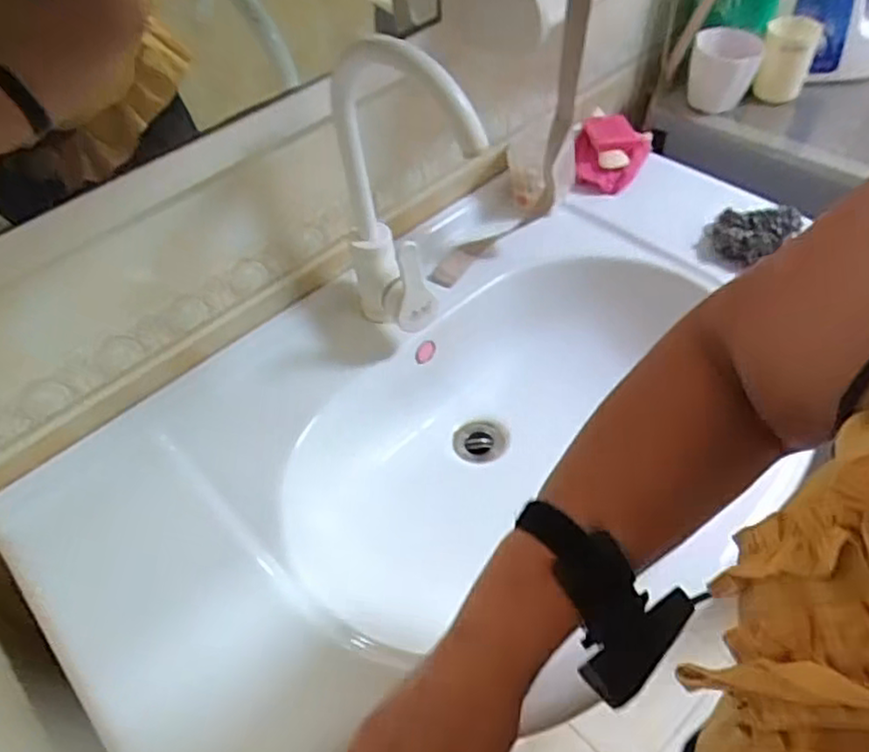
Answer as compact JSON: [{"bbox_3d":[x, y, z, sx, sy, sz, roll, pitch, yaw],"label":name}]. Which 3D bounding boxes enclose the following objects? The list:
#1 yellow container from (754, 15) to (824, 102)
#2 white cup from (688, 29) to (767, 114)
[{"bbox_3d":[0.484,-0.433,0.937,0.066,0.101,0.079,17,53,20],"label":"yellow container"},{"bbox_3d":[0.398,-0.424,0.938,0.091,0.096,0.069,13,52,17],"label":"white cup"}]

